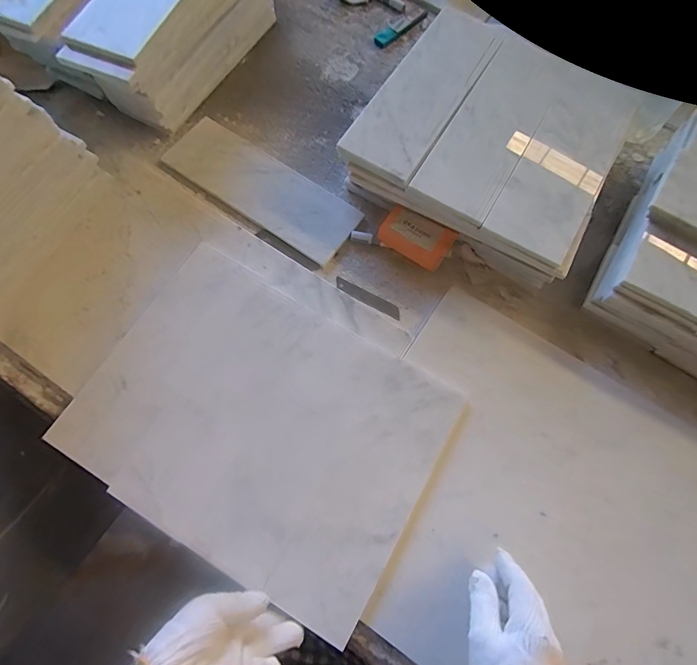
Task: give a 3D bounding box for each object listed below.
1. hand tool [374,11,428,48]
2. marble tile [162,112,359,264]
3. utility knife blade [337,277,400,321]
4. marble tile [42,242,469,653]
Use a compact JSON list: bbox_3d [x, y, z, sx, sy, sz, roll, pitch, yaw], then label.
[{"bbox_3d":[0.087,-0.518,0.718,0.103,0.011,0.030,-36,77,-12],"label":"hand tool"},{"bbox_3d":[-0.122,-0.208,0.597,0.287,0.012,0.097,33,74,8],"label":"marble tile"},{"bbox_3d":[0.026,-0.045,0.566,0.096,0.004,0.020,27,62,6],"label":"utility knife blade"},{"bbox_3d":[-0.100,0.105,0.499,0.396,0.023,0.294,31,74,8],"label":"marble tile"}]

